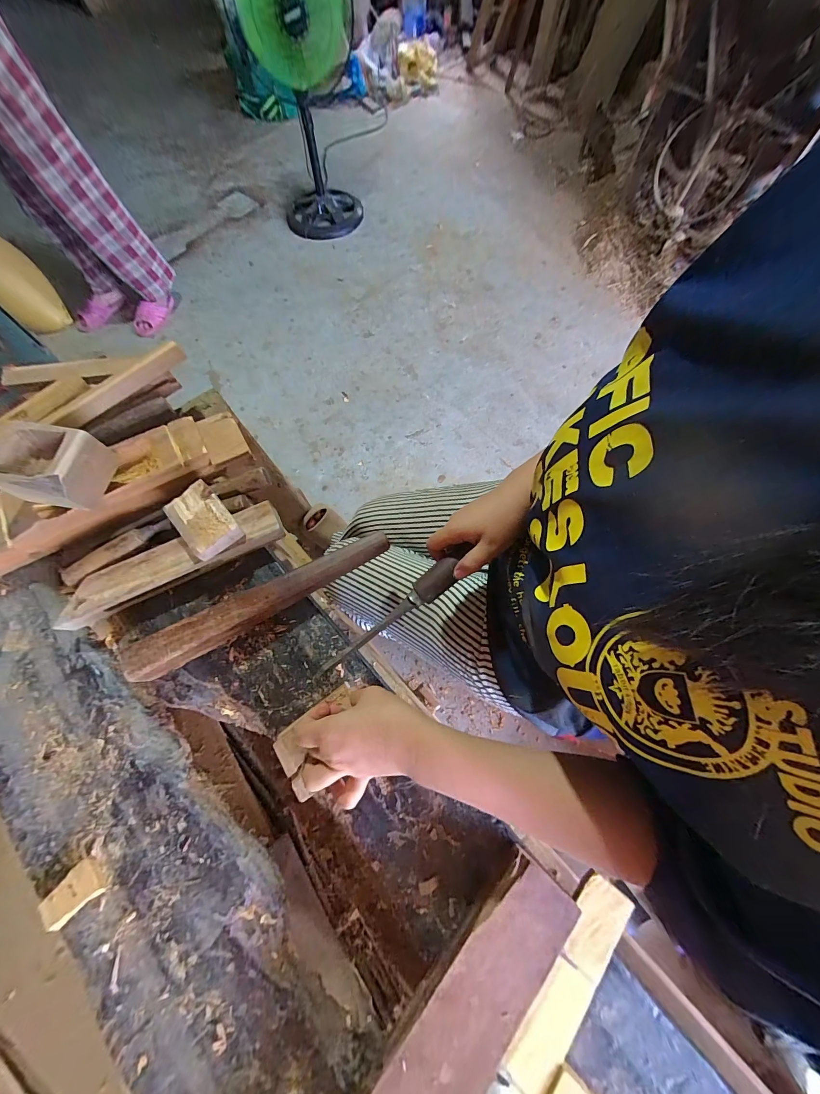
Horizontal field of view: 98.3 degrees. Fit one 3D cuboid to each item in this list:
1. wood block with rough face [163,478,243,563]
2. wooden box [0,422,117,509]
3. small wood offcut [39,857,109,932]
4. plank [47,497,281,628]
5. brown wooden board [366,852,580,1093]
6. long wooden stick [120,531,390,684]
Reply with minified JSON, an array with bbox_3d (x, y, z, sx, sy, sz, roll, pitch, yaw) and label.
[{"bbox_3d":[-0.265,-0.036,0.451,0.061,0.026,0.089,-39,74,-13],"label":"wood block with rough face"},{"bbox_3d":[-0.452,-0.099,0.445,0.107,0.063,0.088,5,70,3],"label":"wooden box"},{"bbox_3d":[-0.343,0.351,0.358,0.050,0.012,0.037,-41,75,-13],"label":"small wood offcut"},{"bbox_3d":[-0.307,0.017,0.465,0.276,0.029,0.054,-25,72,-8],"label":"plank"},{"bbox_3d":[0.019,0.447,0.295,0.070,0.016,0.352,39,75,14],"label":"brown wooden board"},{"bbox_3d":[-0.177,0.063,0.443,0.329,0.043,0.043,-29,72,-10],"label":"long wooden stick"}]

